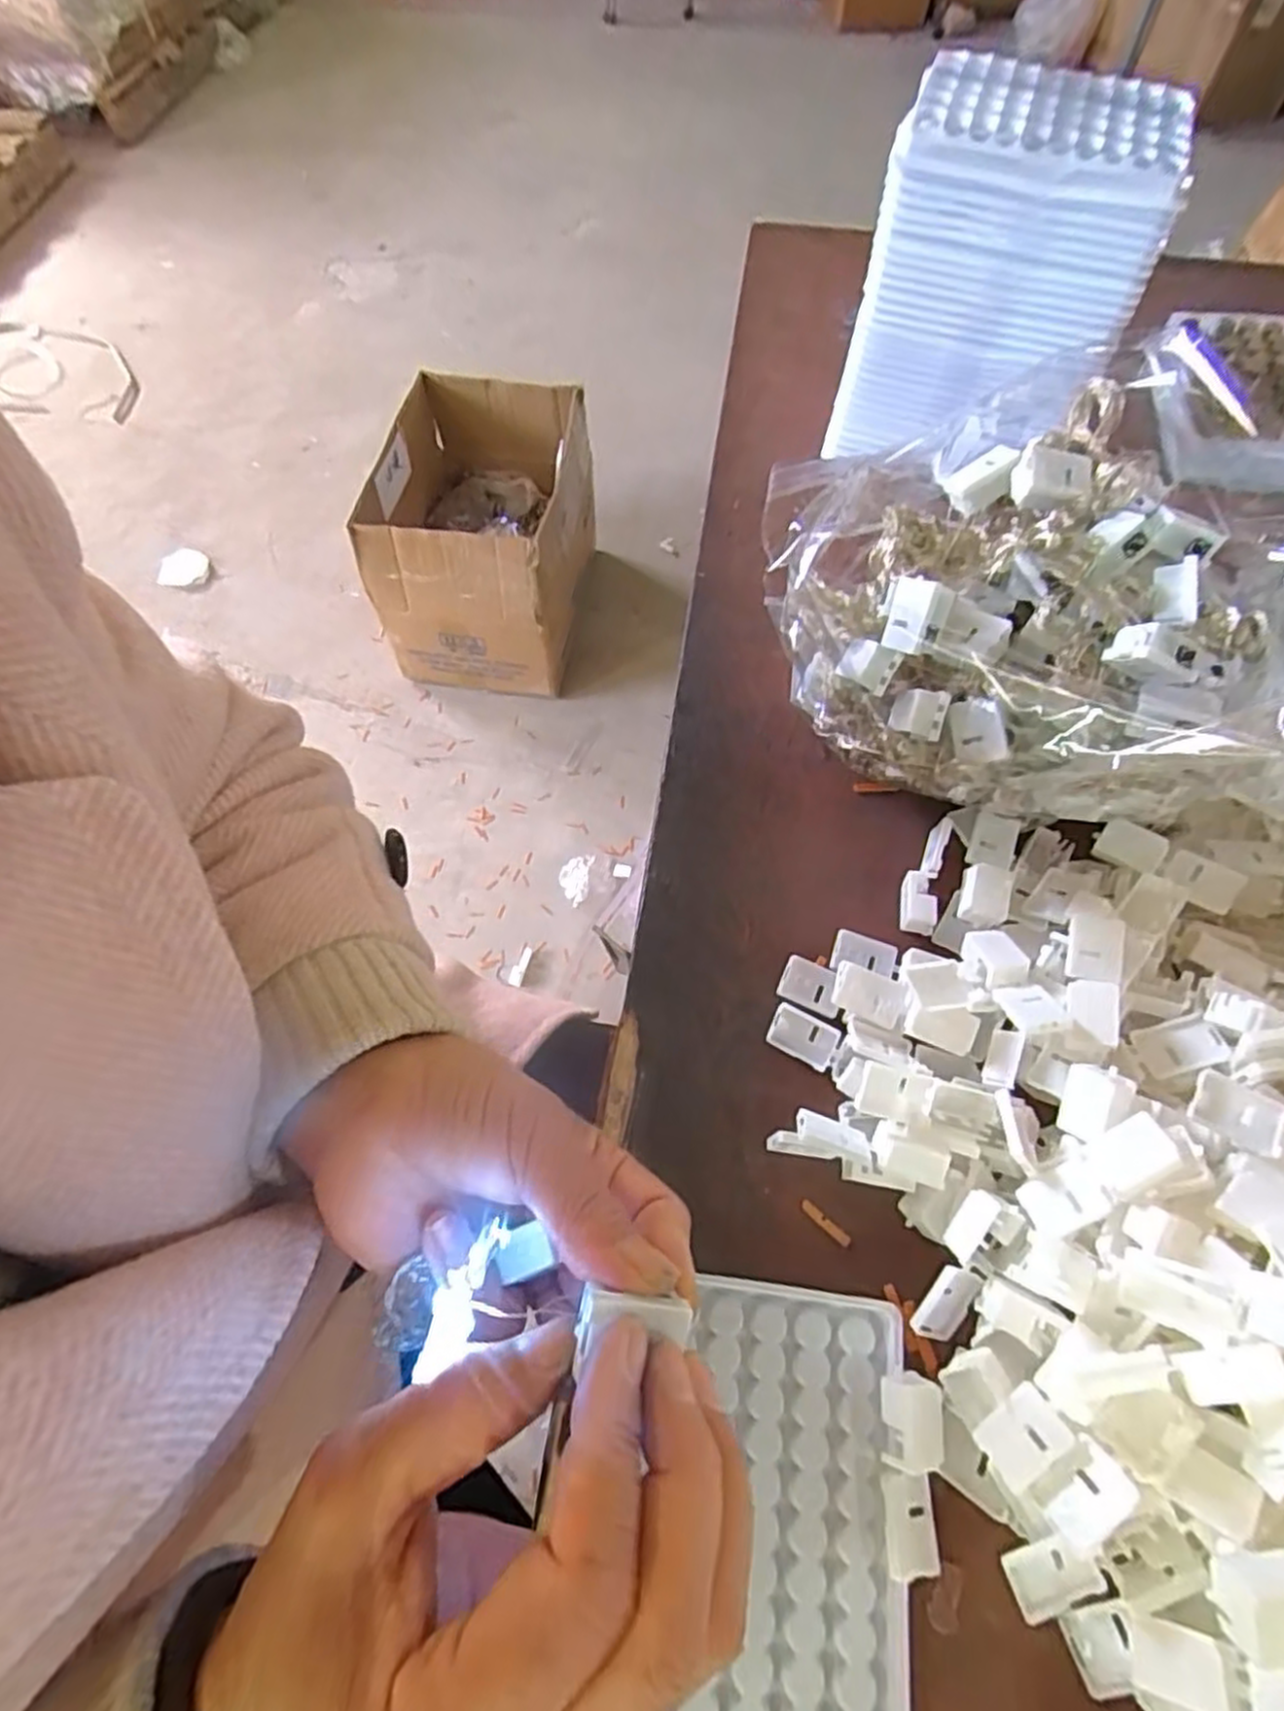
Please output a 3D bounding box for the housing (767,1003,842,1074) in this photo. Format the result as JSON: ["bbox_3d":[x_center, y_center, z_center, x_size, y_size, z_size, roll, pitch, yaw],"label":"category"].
[{"bbox_3d":[0.067,0.076,0.315,0.028,0.004,0.019,23,95,25],"label":"housing"}]

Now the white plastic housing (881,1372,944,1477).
[{"bbox_3d":[0.091,0.192,0.254,0.021,0.014,0.027,4,64,3],"label":"white plastic housing"}]

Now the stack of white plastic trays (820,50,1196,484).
[{"bbox_3d":[0.189,-0.304,0.415,0.132,0.168,0.089,19,66,9],"label":"stack of white plastic trays"}]

